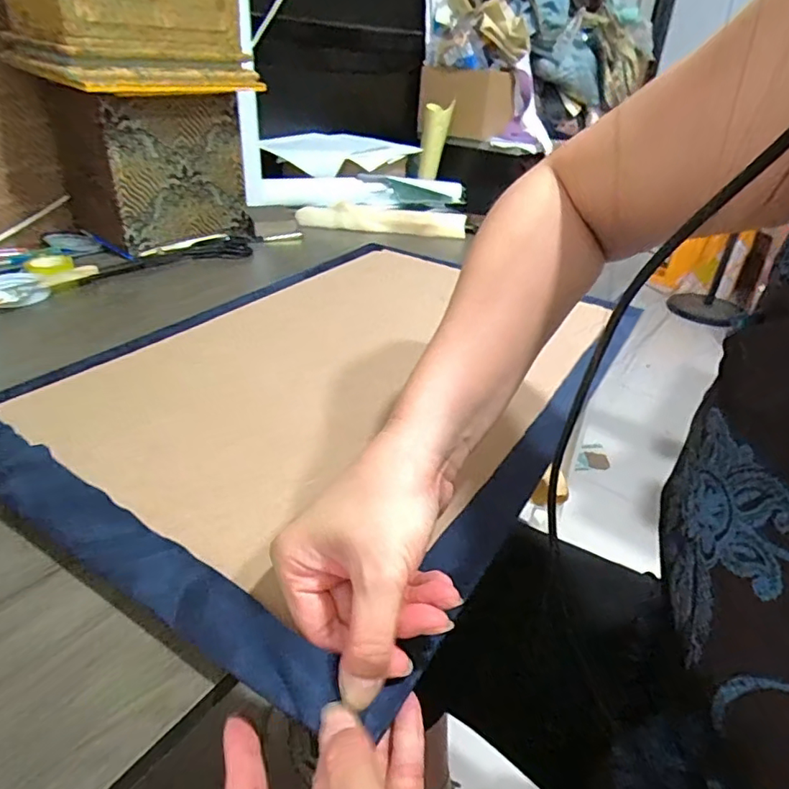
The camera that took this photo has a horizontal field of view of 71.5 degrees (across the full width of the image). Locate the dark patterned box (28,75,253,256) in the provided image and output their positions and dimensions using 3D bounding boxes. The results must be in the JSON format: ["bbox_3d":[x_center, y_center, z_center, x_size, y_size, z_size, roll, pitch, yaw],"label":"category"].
[{"bbox_3d":[-0.350,-0.320,0.789,0.161,0.202,0.243,26,37,31],"label":"dark patterned box"}]

